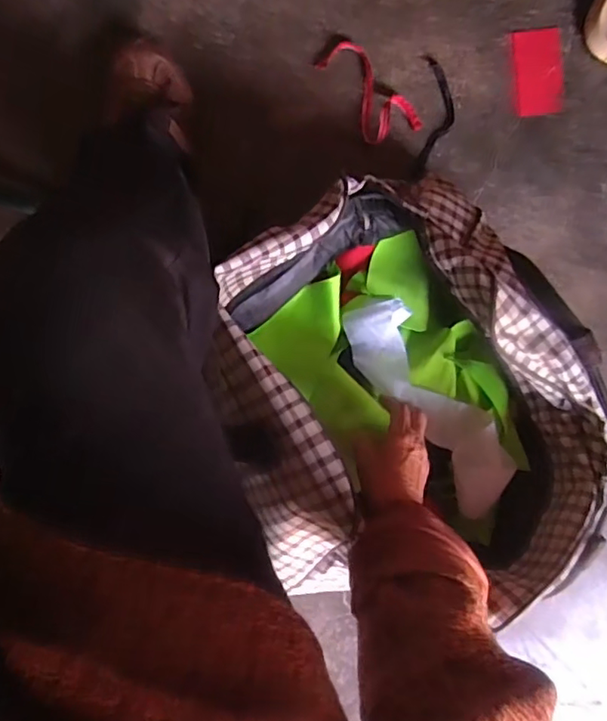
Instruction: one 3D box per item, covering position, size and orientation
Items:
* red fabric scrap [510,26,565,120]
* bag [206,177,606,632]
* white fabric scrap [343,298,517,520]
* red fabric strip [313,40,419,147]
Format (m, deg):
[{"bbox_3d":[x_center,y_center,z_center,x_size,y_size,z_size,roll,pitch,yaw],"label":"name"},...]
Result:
[{"bbox_3d":[0.294,-0.360,0.721,0.068,0.010,0.101,-10,97,-6],"label":"red fabric scrap"},{"bbox_3d":[0.102,0.041,0.589,0.340,0.208,0.408,-21,98,-4],"label":"bag"},{"bbox_3d":[0.139,0.047,0.635,0.080,0.047,0.258,-39,91,-2],"label":"white fabric scrap"},{"bbox_3d":[0.077,-0.316,0.685,0.067,0.016,0.131,-41,99,-1],"label":"red fabric strip"}]

